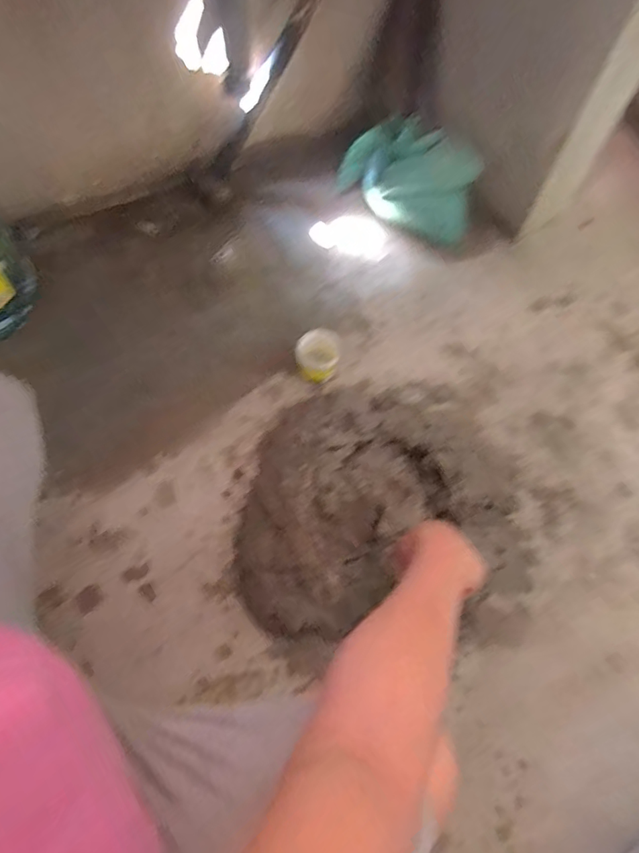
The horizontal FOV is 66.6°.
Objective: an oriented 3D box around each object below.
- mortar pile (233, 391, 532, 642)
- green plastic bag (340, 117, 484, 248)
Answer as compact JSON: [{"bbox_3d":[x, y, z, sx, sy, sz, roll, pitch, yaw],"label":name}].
[{"bbox_3d":[0.117,0.129,0.826,0.481,0.078,0.468,4,65,-1],"label":"mortar pile"},{"bbox_3d":[0.192,-0.566,1.088,0.297,0.183,0.199,9,65,2],"label":"green plastic bag"}]

